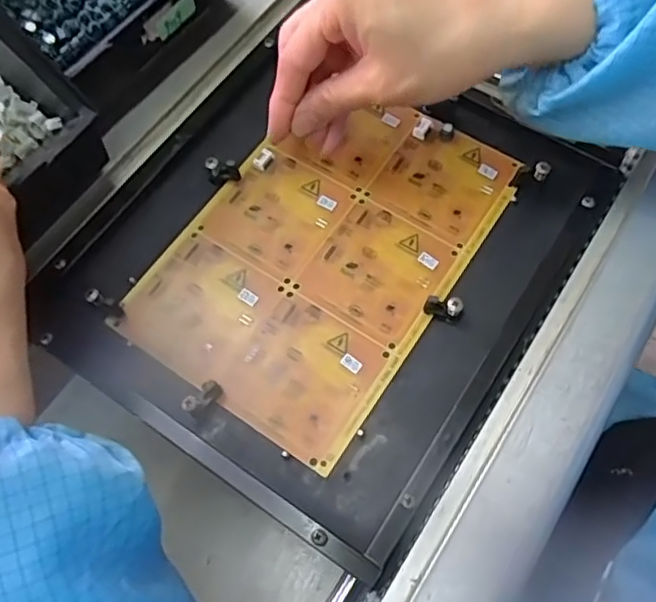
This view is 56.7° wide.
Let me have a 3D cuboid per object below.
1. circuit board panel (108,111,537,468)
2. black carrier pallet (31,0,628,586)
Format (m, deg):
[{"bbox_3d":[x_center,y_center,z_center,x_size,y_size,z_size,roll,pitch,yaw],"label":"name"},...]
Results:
[{"bbox_3d":[-0.001,-0.032,0.339,0.139,0.007,0.206,33,71,12],"label":"circuit board panel"},{"bbox_3d":[-0.003,-0.032,0.334,0.235,0.019,0.253,33,71,12],"label":"black carrier pallet"}]

